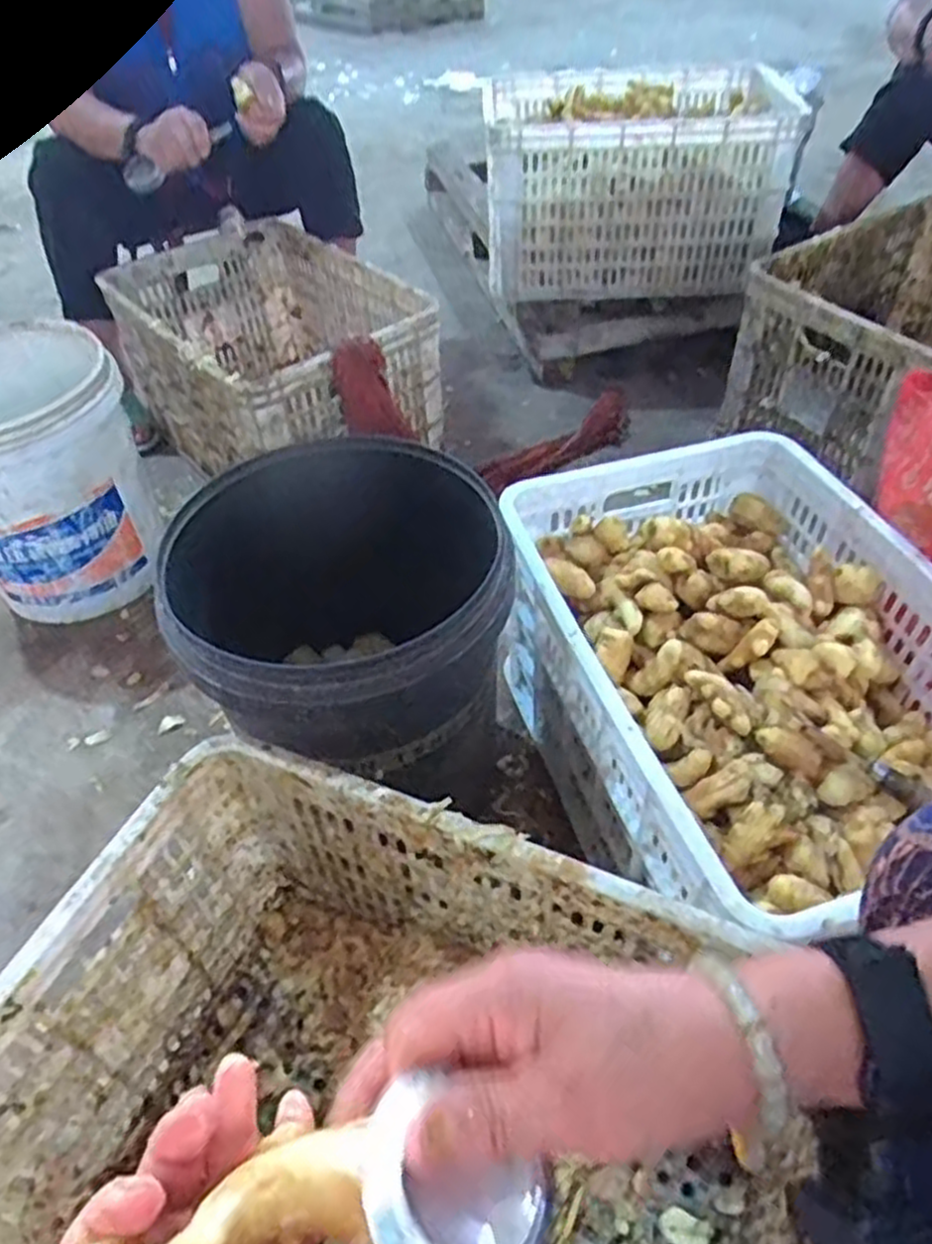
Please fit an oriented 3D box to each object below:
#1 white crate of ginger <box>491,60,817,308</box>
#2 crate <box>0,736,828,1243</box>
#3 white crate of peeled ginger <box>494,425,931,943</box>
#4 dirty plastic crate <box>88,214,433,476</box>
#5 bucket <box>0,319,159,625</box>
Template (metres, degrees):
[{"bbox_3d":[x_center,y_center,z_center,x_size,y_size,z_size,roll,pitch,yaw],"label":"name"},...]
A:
[{"bbox_3d":[0.283,-0.783,1.388,0.482,0.274,0.335,2,46,5],"label":"white crate of ginger"},{"bbox_3d":[-0.043,0.366,0.562,0.513,0.293,0.348,17,51,17],"label":"crate"},{"bbox_3d":[0.274,0.076,0.800,0.361,0.263,0.496,-17,47,-13],"label":"white crate of peeled ginger"},{"bbox_3d":[-0.312,-0.421,1.256,0.358,0.237,0.501,-28,51,-23],"label":"dirty plastic crate"},{"bbox_3d":[-0.594,-0.201,1.094,0.275,0.312,0.275,-27,52,-20],"label":"bucket"}]

